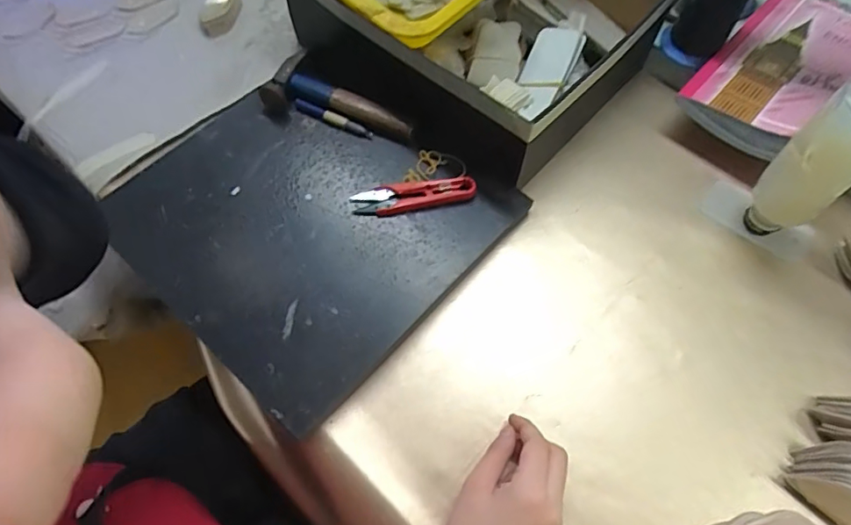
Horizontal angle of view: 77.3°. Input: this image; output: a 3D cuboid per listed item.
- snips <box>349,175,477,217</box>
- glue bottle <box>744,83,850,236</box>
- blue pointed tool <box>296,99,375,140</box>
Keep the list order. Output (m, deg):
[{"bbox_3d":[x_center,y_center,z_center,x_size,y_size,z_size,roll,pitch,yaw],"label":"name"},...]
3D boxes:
[{"bbox_3d":[-0.011,-0.064,0.507,0.115,0.007,0.027,-9,64,-4],"label":"snips"},{"bbox_3d":[0.321,-0.073,0.445,0.047,0.170,0.054,-37,69,-17],"label":"glue bottle"},{"bbox_3d":[-0.094,-0.149,0.547,0.087,0.011,0.010,23,66,11],"label":"blue pointed tool"}]

